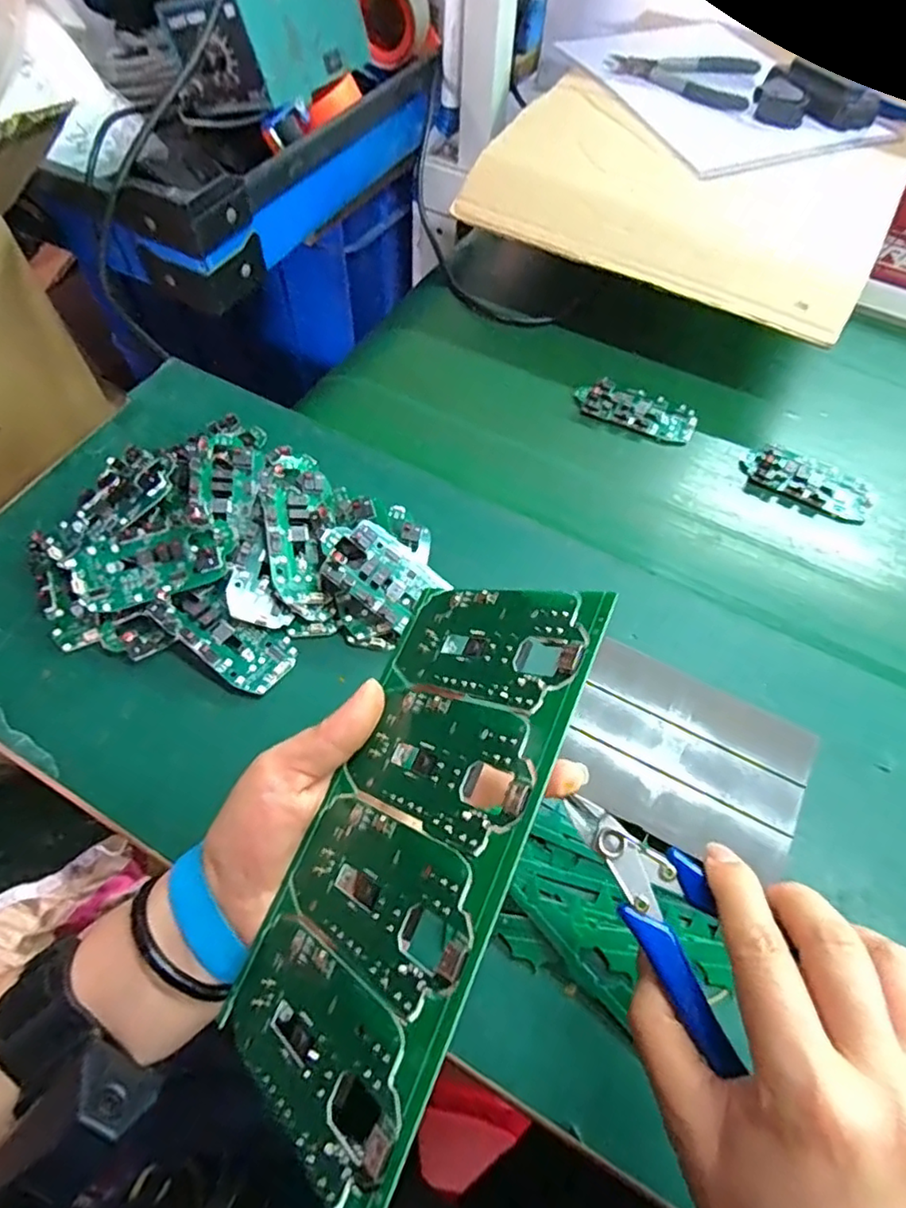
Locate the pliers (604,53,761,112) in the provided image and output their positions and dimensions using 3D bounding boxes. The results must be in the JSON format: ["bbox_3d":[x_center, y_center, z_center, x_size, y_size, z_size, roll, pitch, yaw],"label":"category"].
[{"bbox_3d":[0.228,-0.535,0.624,0.146,0.017,0.111,20,61,9],"label":"pliers"}]

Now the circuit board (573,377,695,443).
[{"bbox_3d":[0.153,-0.164,0.514,0.098,0.013,0.044,24,62,11],"label":"circuit board"}]

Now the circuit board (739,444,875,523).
[{"bbox_3d":[0.277,-0.097,0.483,0.098,0.016,0.049,29,63,14],"label":"circuit board"}]

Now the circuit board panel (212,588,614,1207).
[{"bbox_3d":[-0.015,0.077,0.219,0.103,0.004,0.188,3,63,51],"label":"circuit board panel"}]

